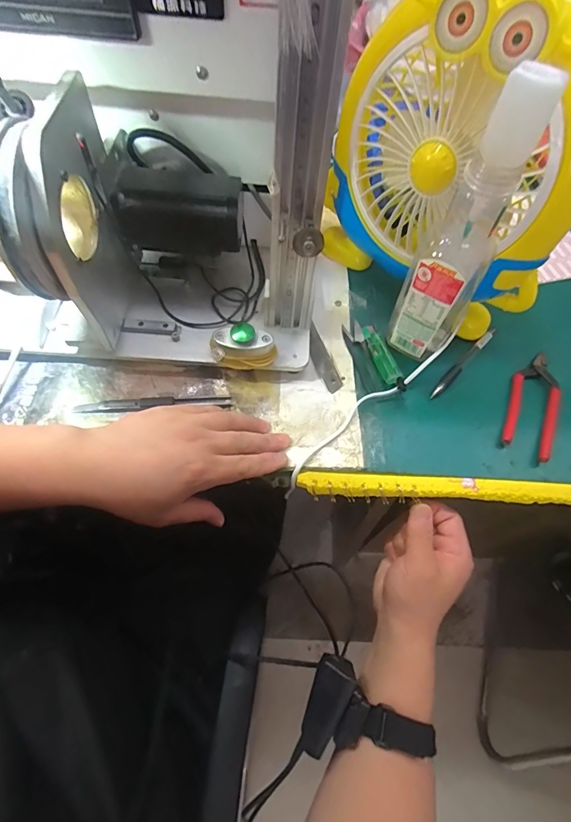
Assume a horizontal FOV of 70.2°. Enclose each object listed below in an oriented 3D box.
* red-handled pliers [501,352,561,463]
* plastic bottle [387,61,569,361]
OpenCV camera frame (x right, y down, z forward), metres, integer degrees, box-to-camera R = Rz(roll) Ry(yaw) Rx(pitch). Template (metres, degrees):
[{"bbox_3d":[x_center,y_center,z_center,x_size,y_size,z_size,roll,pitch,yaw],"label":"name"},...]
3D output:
[{"bbox_3d":[0.255,-0.012,0.417,0.044,0.019,0.140,27,62,10],"label":"red-handled pliers"},{"bbox_3d":[0.149,-0.137,0.350,0.060,0.243,0.050,35,64,15],"label":"plastic bottle"}]

